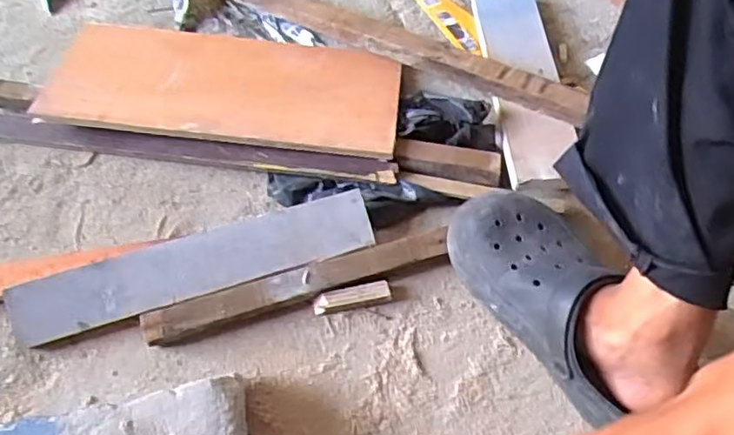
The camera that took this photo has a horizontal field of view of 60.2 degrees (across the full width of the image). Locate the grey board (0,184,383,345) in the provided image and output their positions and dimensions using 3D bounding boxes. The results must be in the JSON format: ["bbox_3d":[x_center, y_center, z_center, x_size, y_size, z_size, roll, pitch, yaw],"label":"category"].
[{"bbox_3d":[-0.168,0.046,0.631,0.348,0.011,0.061,-17,90,-9],"label":"grey board"}]

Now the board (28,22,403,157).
[{"bbox_3d":[-0.162,-0.157,0.732,0.391,0.013,0.165,8,53,2],"label":"board"}]

